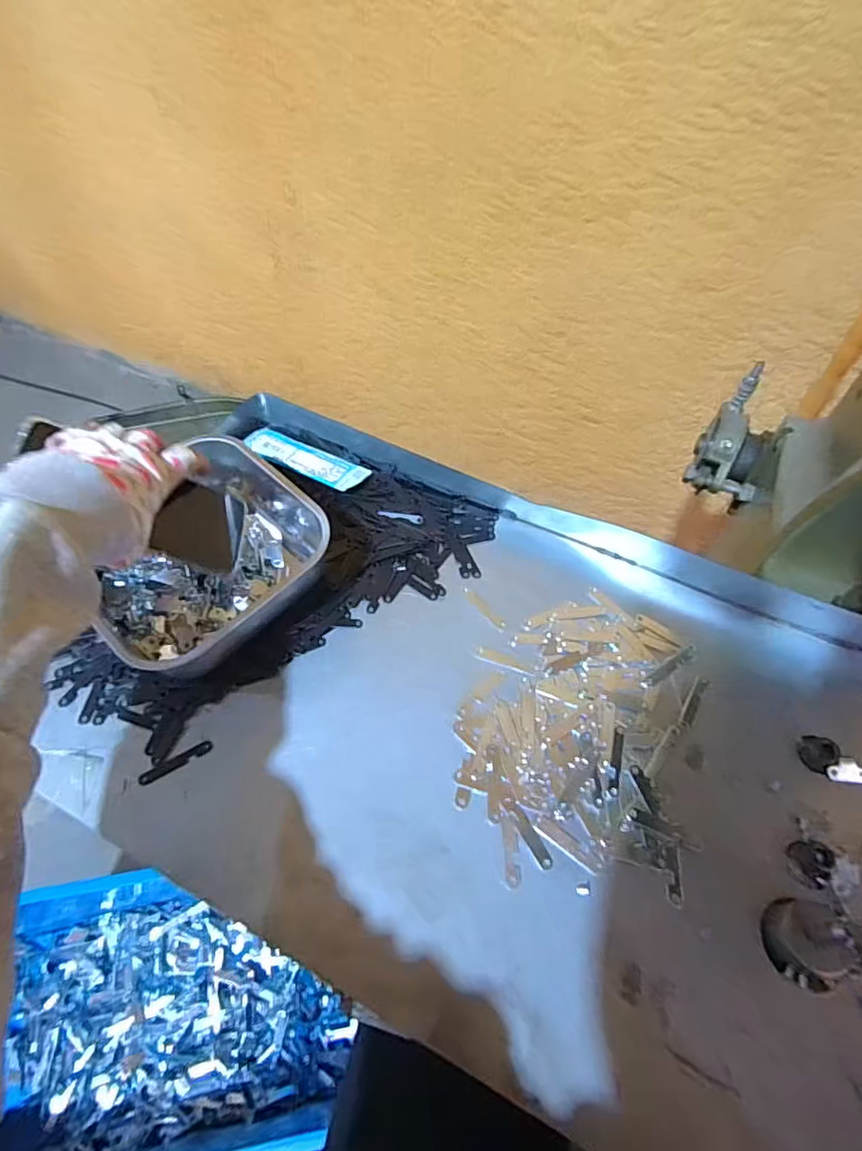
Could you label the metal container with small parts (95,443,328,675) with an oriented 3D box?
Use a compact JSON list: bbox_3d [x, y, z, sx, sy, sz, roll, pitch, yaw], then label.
[{"bbox_3d":[-0.188,-0.016,0.459,0.172,0.071,0.149,-37,63,-24],"label":"metal container with small parts"}]

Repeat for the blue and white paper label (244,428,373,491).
[{"bbox_3d":[-0.127,-0.117,0.563,0.136,0.008,0.040,23,57,14],"label":"blue and white paper label"}]

